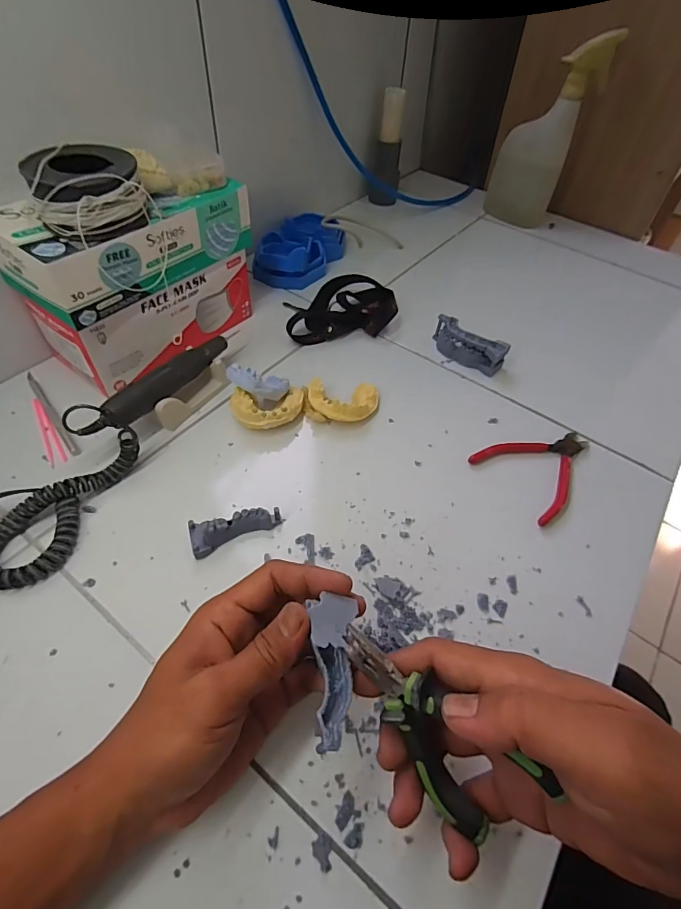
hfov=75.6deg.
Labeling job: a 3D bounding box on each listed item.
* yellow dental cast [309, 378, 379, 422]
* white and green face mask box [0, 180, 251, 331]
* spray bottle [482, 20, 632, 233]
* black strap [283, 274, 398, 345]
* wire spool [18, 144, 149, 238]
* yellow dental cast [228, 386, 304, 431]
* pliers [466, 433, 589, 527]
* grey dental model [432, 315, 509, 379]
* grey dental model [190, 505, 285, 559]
[{"bbox_3d":[0.006,-0.055,0.443,0.071,0.026,0.053,-8,54,-10],"label":"yellow dental cast"},{"bbox_3d":[-0.202,-0.208,0.416,0.108,0.061,0.215,32,57,19],"label":"white and green face mask box"},{"bbox_3d":[0.315,-0.490,0.686,0.114,0.232,0.065,19,54,10],"label":"spray bottle"},{"bbox_3d":[-0.003,-0.189,0.545,0.130,0.031,0.107,-7,54,-10],"label":"black strap"},{"bbox_3d":[-0.200,-0.209,0.349,0.079,0.047,0.066,-22,57,-20],"label":"wire spool"},{"bbox_3d":[-0.071,-0.045,0.428,0.071,0.033,0.045,-7,54,-10],"label":"yellow dental cast"},{"bbox_3d":[0.192,0.007,0.419,0.111,0.008,0.088,-30,61,-25],"label":"pliers"},{"bbox_3d":[0.146,-0.126,0.506,0.088,0.033,0.029,32,57,19],"label":"grey dental model"},{"bbox_3d":[-0.082,0.059,0.349,0.071,0.025,0.023,-11,54,-12],"label":"grey dental model"}]

